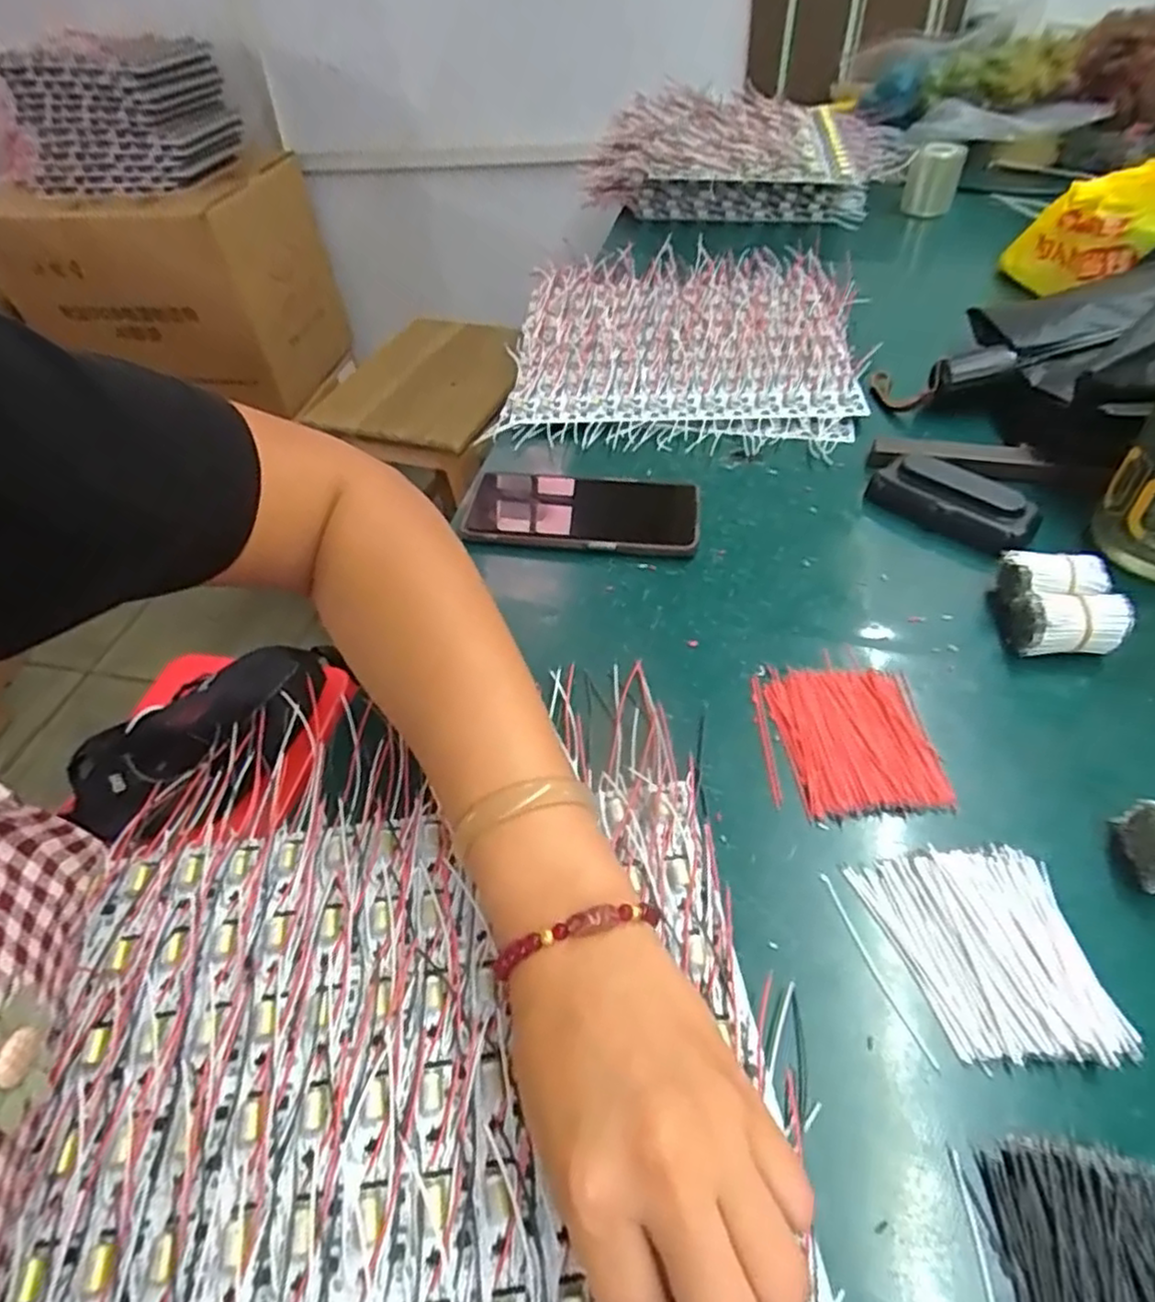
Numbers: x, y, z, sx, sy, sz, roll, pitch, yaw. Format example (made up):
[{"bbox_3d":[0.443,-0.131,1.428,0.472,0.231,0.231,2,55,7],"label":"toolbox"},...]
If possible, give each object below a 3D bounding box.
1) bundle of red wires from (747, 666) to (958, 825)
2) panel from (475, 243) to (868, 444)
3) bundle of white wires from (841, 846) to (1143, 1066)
[{"bbox_3d":[0.142,0.045,0.369,0.087,0.005,0.090,-2,49,2],"label":"bundle of red wires"},{"bbox_3d":[0.095,-0.297,0.658,0.308,0.032,0.324,4,49,7],"label":"panel"},{"bbox_3d":[0.172,0.126,0.295,0.081,0.009,0.085,-5,49,-1],"label":"bundle of white wires"}]

